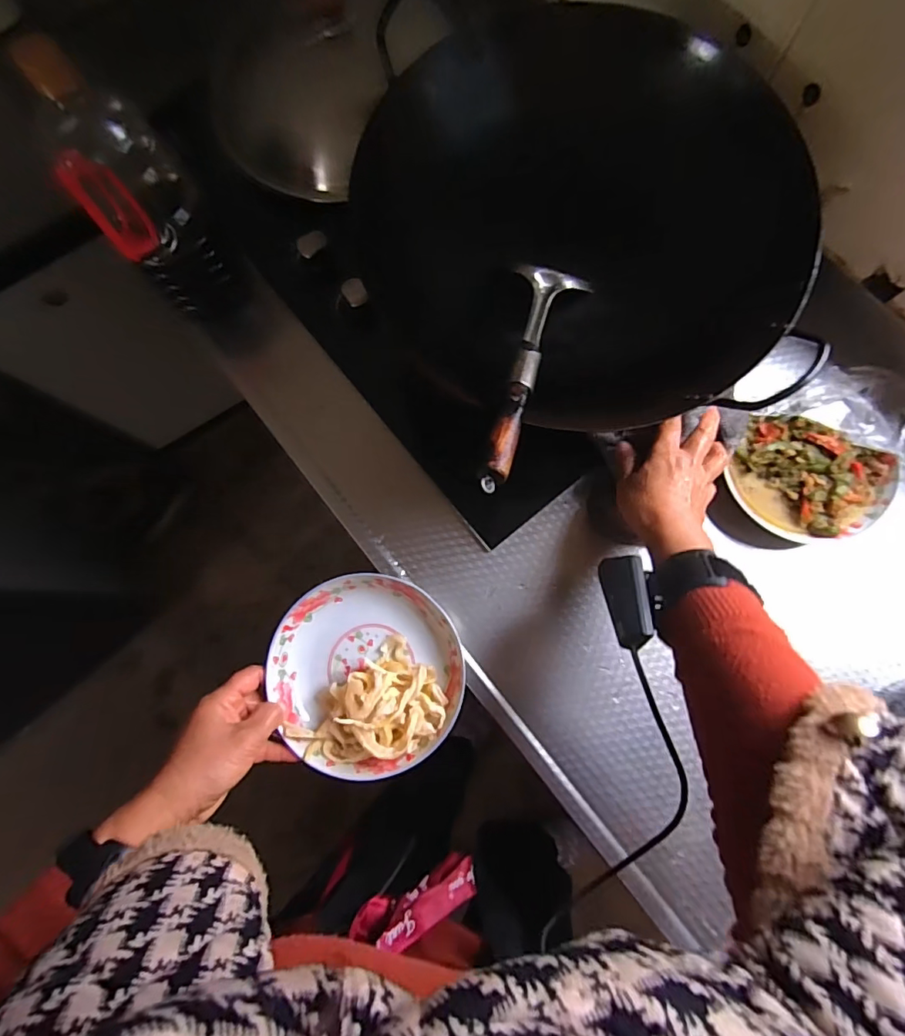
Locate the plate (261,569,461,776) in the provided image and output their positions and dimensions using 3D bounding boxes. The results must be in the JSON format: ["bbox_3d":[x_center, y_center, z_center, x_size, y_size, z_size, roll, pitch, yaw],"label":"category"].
[{"bbox_3d":[-0.076,0.136,0.442,0.166,0.036,0.164,0,80,2],"label":"plate"}]

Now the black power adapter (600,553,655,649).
[{"bbox_3d":[0.142,0.066,0.399,0.033,0.020,0.074,-26,50,32],"label":"black power adapter"}]

